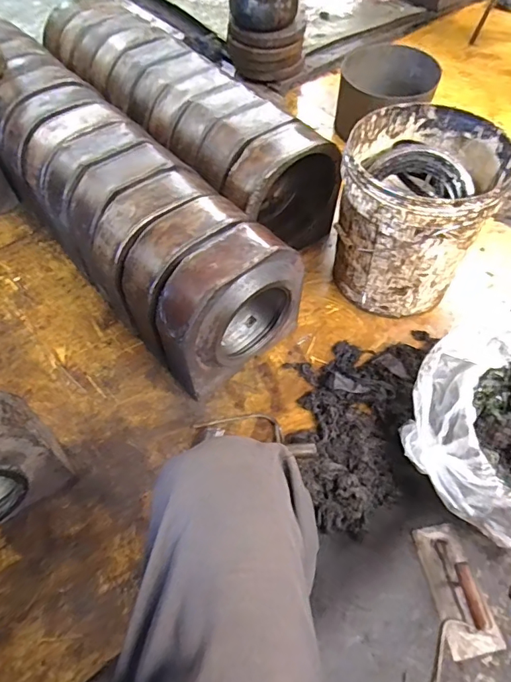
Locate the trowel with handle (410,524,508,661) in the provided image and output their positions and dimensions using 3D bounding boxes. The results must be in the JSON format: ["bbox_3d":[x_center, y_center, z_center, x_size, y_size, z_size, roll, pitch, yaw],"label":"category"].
[{"bbox_3d":[0.334,0.399,0.759,0.077,0.059,0.191,-8,56,-5],"label":"trowel with handle"}]

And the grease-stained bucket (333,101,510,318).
[{"bbox_3d":[0.331,-0.268,1.029,0.302,0.352,0.319,22,59,13],"label":"grease-stained bucket"}]

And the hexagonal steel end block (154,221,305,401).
[{"bbox_3d":[-0.043,-0.049,0.902,0.280,0.301,0.117,-36,63,-22],"label":"hexagonal steel end block"}]

